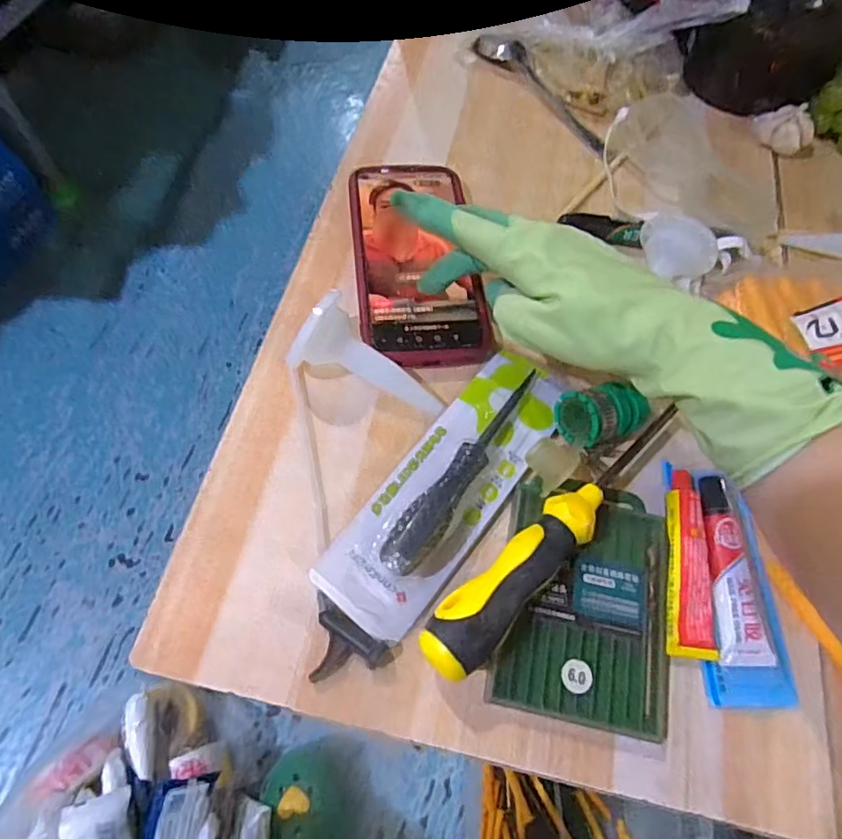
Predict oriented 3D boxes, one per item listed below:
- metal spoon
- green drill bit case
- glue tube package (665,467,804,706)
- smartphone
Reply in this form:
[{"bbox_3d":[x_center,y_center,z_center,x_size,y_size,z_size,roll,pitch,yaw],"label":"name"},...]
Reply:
[{"bbox_3d":[0.108,-0.286,0.490,0.029,0.014,0.175,-32,69,-18],"label":"metal spoon"},{"bbox_3d":[0.086,0.090,0.295,0.084,0.019,0.120,12,63,2],"label":"green drill bit case"},{"bbox_3d":[0.159,0.086,0.304,0.062,0.020,0.121,-1,63,-5],"label":"glue tube package"},{"bbox_3d":[-0.004,-0.109,0.382,0.083,0.008,0.169,-7,65,-8],"label":"smartphone"}]

